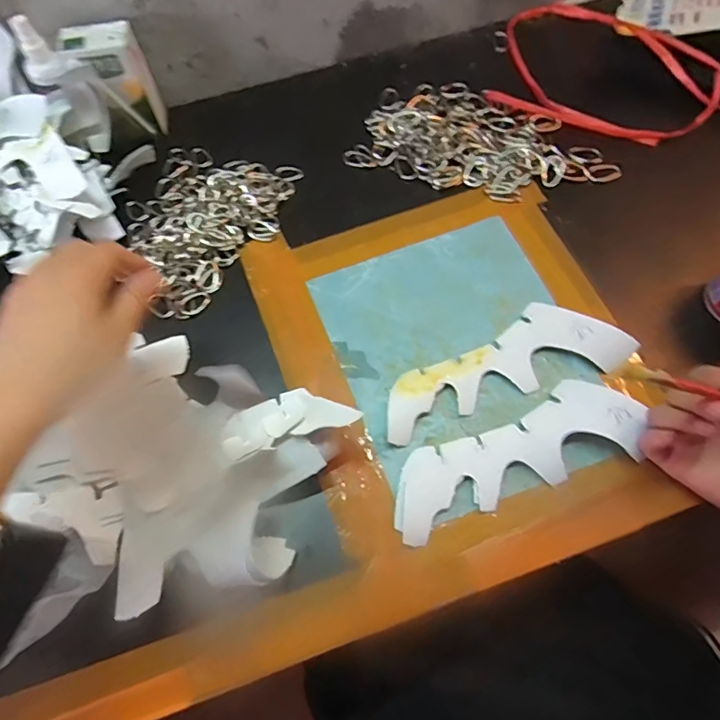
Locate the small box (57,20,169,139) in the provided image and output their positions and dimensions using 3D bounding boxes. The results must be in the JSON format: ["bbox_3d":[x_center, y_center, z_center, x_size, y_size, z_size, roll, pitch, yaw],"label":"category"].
[{"bbox_3d":[-0.257,-0.293,0.522,0.071,0.106,0.049,-18,66,-6],"label":"small box"}]

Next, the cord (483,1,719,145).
[{"bbox_3d":[0.324,-0.334,0.566,0.342,0.041,0.217,22,72,17],"label":"cord"}]

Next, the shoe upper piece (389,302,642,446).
[{"bbox_3d":[0.119,0.005,0.421,0.215,0.018,0.071,-21,67,-8],"label":"shoe upper piece"}]

